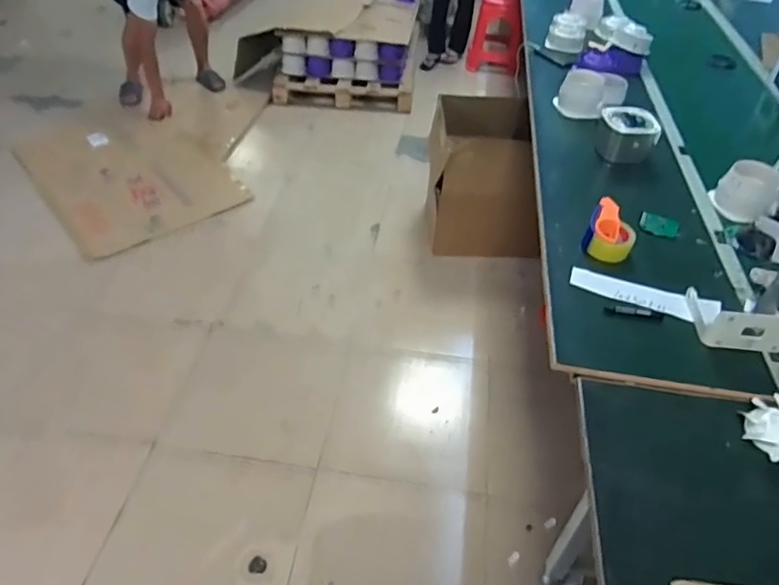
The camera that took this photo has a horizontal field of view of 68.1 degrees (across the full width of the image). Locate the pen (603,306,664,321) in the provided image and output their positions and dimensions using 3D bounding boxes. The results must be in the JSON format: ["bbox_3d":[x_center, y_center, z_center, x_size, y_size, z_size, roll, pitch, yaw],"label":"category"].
[{"bbox_3d":[0.485,0.039,1.150,0.113,0.016,0.019,9,43,5],"label":"pen"}]

